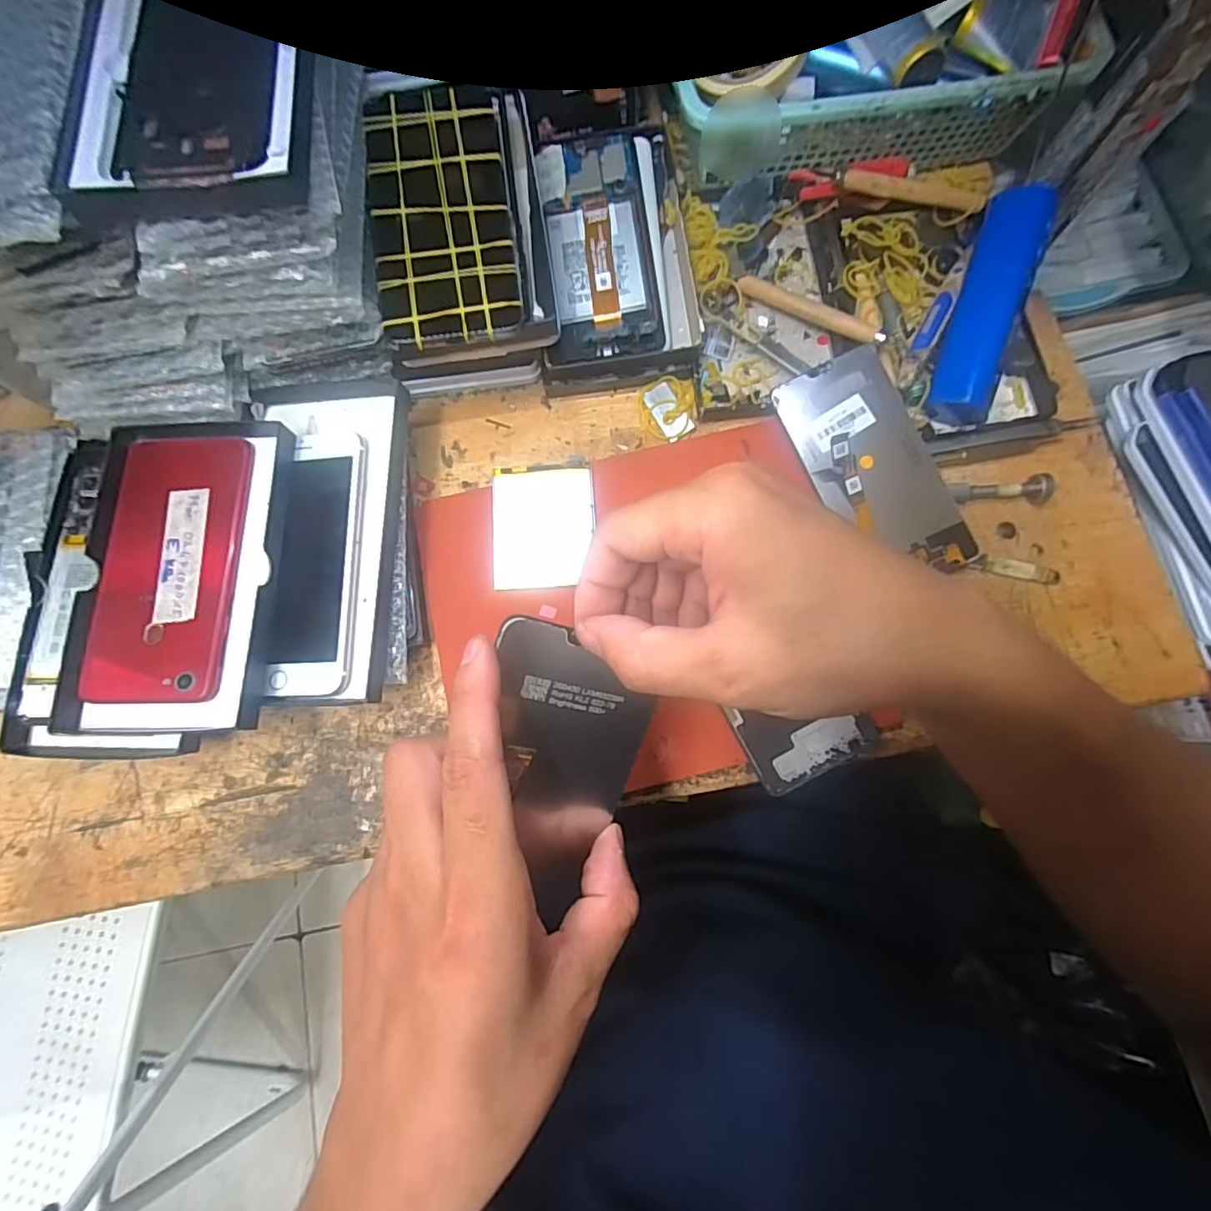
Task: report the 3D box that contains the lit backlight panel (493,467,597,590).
[{"bbox_3d":[-0.039,-0.051,0.360,0.062,0.006,0.080,-3,78,1],"label":"lit backlight panel"}]

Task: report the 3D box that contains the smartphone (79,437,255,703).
[{"bbox_3d":[-0.247,-0.023,0.327,0.073,0.013,0.152,-1,78,1],"label":"smartphone"}]

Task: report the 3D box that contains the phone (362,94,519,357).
[{"bbox_3d":[-0.092,-0.220,0.321,0.074,0.015,0.154,-8,78,0],"label":"phone"}]

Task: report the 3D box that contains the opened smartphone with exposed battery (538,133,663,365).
[{"bbox_3d":[-0.004,-0.235,0.372,0.070,0.013,0.153,-5,78,0],"label":"opened smartphone with exposed battery"}]

